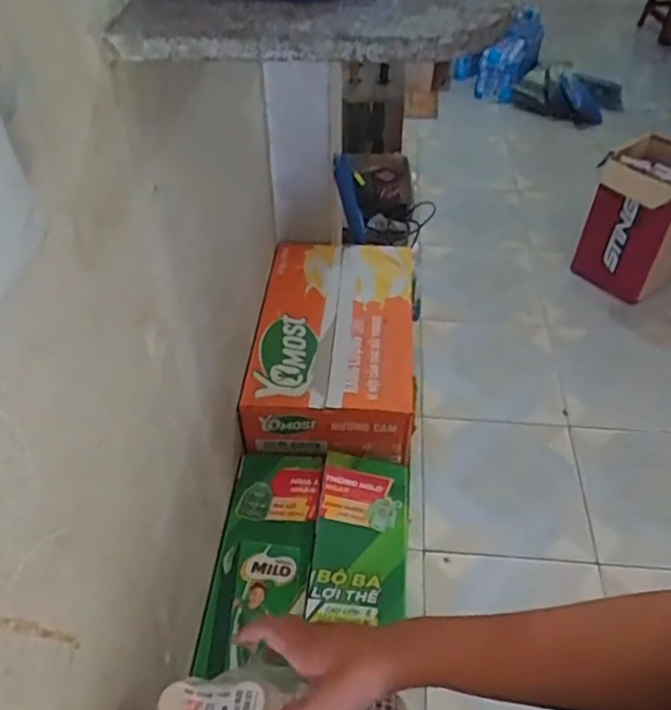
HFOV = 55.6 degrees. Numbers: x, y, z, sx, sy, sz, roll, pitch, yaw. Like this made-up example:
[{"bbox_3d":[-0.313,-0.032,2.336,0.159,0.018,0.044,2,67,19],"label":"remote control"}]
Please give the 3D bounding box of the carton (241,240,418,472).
[{"bbox_3d":[0.001,-0.037,1.105,0.255,0.112,0.412,5,49,1],"label":"carton"}]

